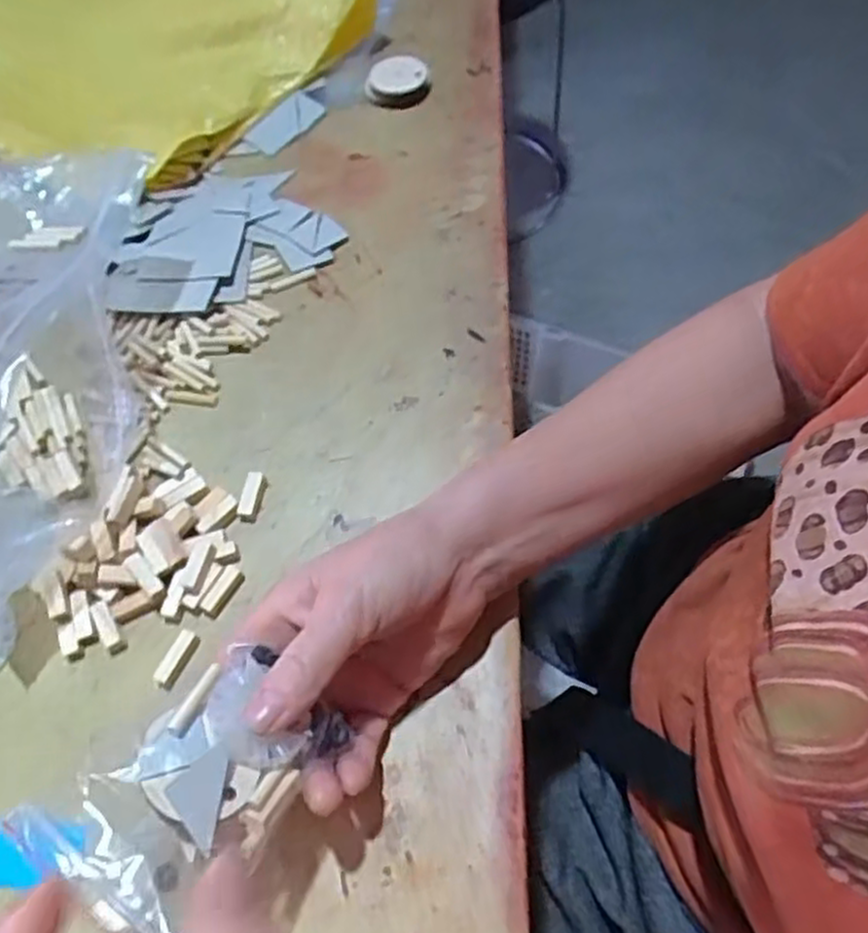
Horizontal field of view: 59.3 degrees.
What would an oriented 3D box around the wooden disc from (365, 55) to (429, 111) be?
[{"bbox_3d":[-0.027,-0.292,0.576,0.048,0.013,0.053,-9,60,-1],"label":"wooden disc"}]

